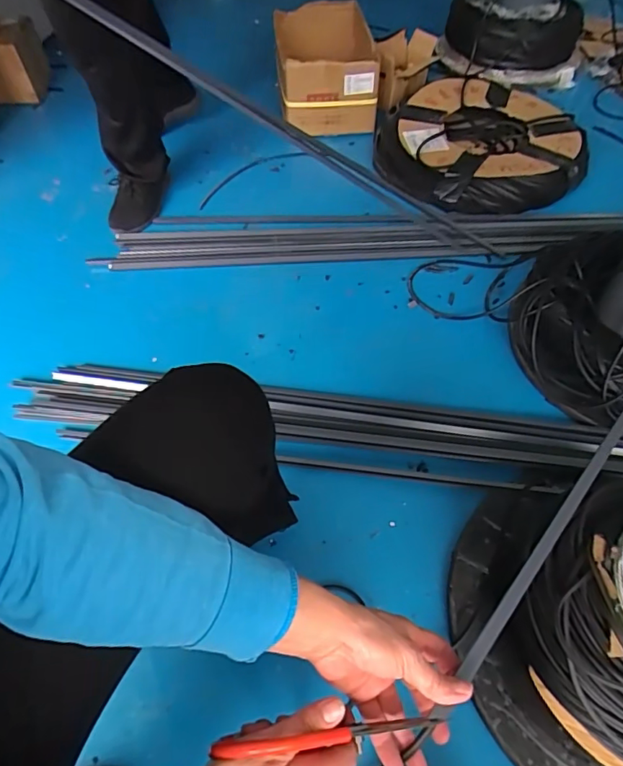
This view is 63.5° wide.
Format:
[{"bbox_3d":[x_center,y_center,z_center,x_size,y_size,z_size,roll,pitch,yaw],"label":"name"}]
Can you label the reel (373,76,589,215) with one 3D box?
[{"bbox_3d":[0.439,-0.633,1.348,0.545,0.099,0.509,17,57,12],"label":"reel"}]

